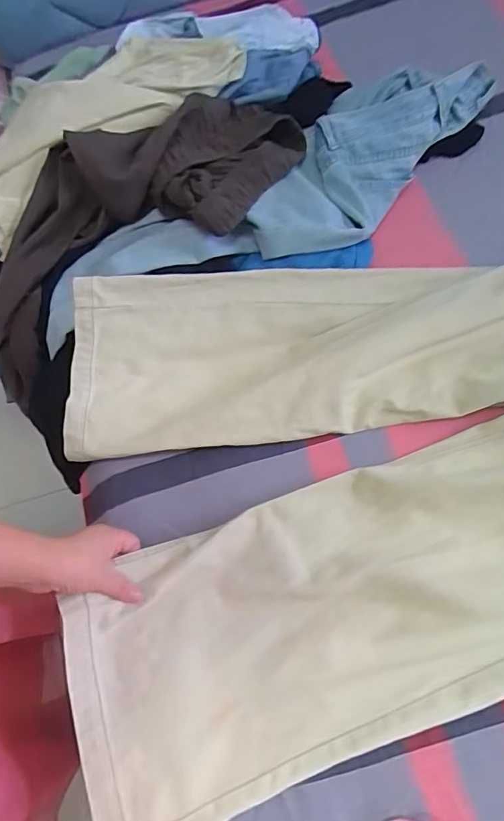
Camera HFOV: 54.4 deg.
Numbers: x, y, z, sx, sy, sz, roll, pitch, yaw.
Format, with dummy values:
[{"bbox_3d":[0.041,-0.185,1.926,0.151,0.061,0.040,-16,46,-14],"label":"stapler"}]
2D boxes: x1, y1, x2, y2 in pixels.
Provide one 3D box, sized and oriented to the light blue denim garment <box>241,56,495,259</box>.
[{"bbox_3d":[0.158,-0.389,0.738,0.197,0.090,0.437,35,77,18],"label":"light blue denim garment"}]

